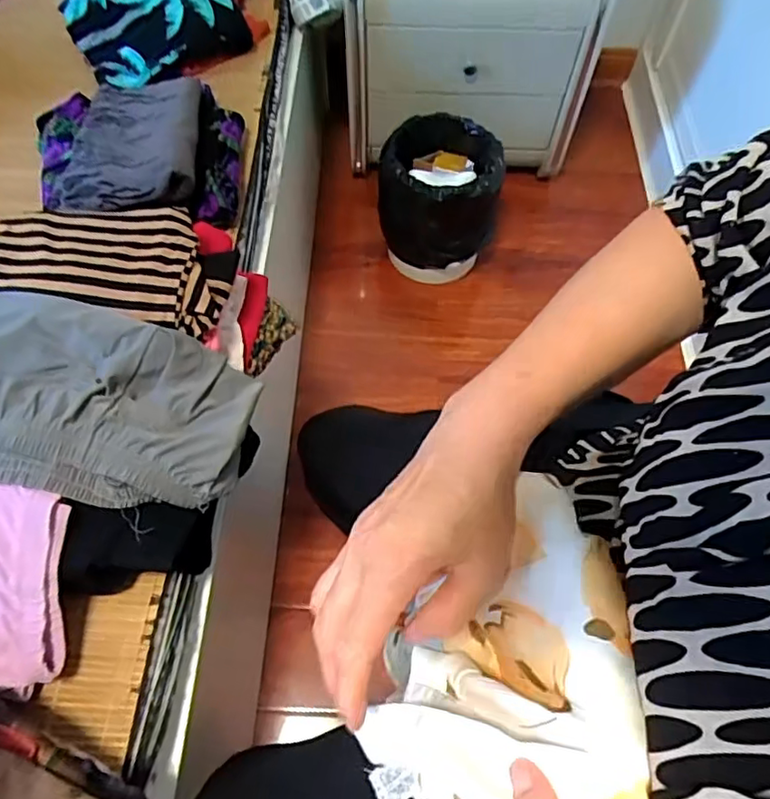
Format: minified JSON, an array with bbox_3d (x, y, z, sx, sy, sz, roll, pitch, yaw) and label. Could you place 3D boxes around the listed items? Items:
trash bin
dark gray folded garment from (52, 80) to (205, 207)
[{"bbox_3d":[0.114,-0.413,1.244,0.230,0.259,0.239,13,63,7],"label":"trash bin"},{"bbox_3d":[-0.332,-0.334,0.784,0.169,0.038,0.273,-10,54,2],"label":"dark gray folded garment"}]

